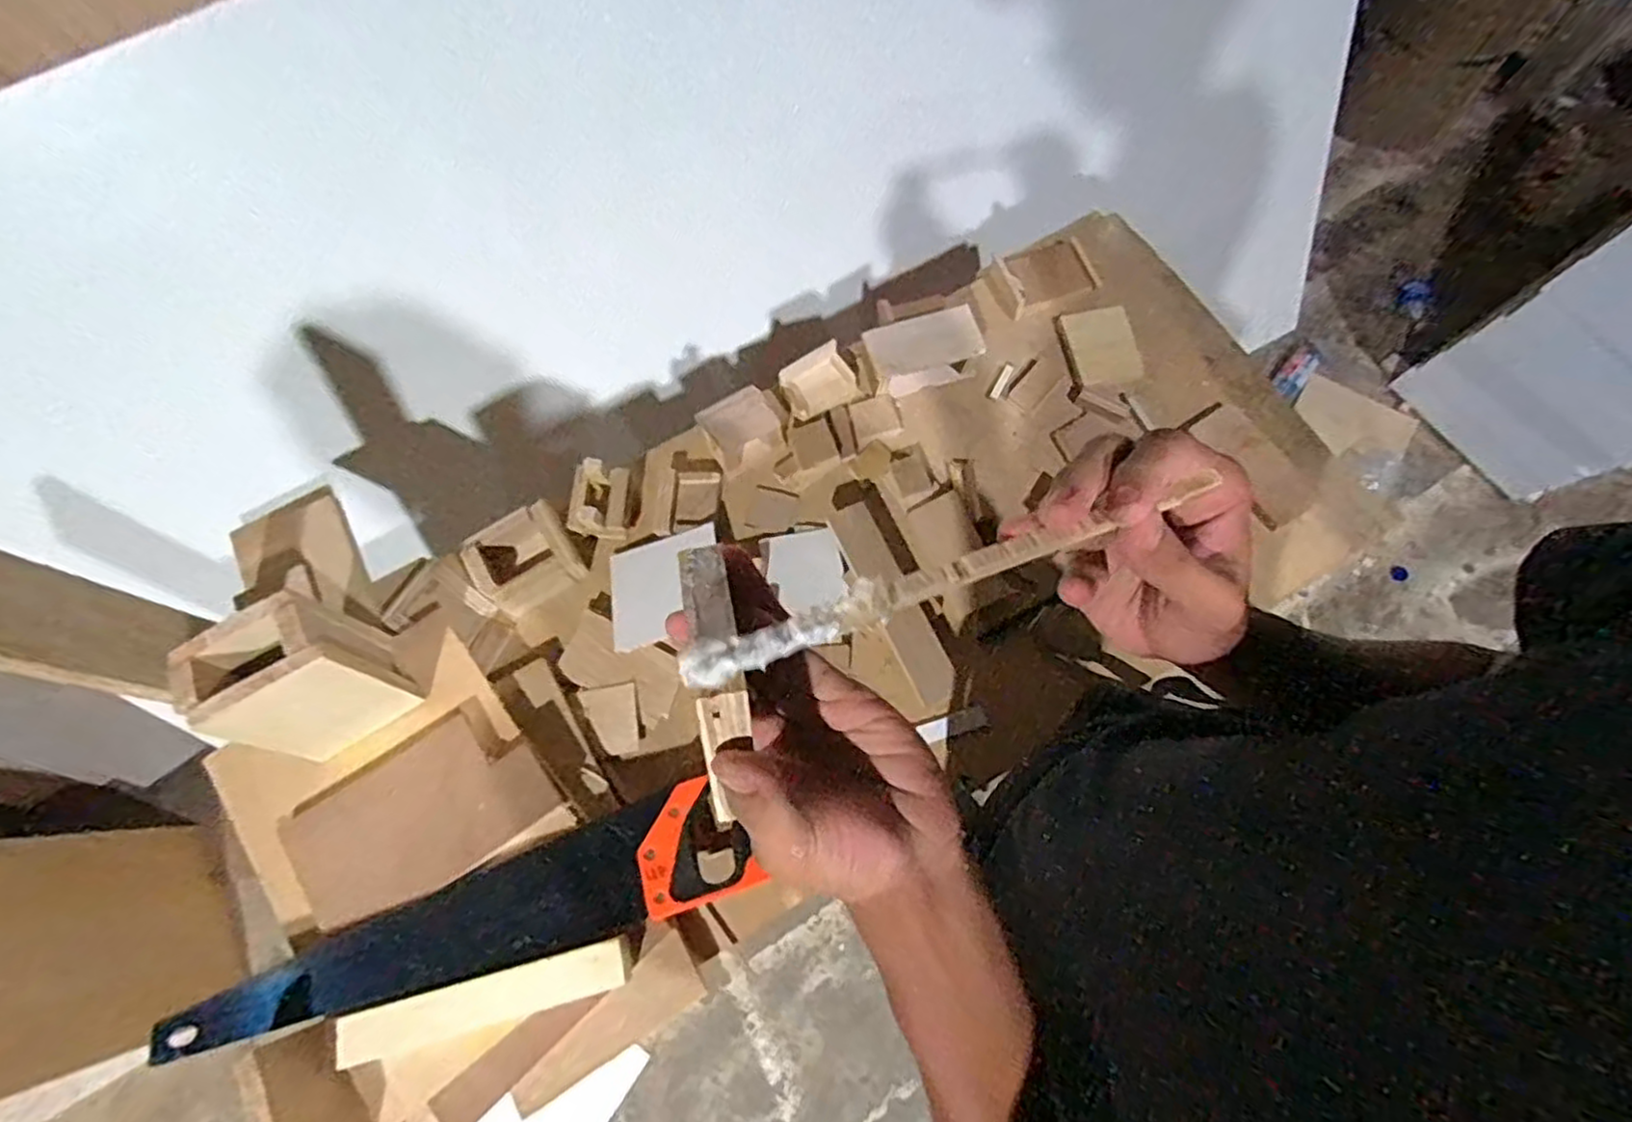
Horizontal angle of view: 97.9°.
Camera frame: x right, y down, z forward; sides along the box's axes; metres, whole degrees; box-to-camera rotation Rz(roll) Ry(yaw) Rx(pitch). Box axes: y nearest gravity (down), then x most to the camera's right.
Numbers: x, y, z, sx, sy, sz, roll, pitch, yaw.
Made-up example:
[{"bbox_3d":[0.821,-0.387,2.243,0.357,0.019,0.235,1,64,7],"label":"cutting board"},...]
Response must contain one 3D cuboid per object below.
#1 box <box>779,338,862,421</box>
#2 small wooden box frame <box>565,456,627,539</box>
[{"bbox_3d":[0.001,-0.221,0.873,0.087,0.029,0.074,-29,73,-6],"label":"box"},{"bbox_3d":[-0.247,-0.070,0.808,0.061,0.054,0.081,-1,72,3],"label":"small wooden box frame"}]

